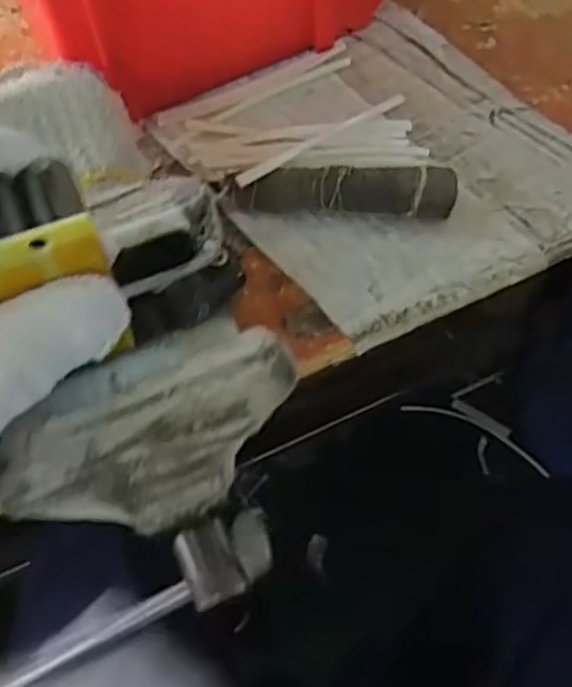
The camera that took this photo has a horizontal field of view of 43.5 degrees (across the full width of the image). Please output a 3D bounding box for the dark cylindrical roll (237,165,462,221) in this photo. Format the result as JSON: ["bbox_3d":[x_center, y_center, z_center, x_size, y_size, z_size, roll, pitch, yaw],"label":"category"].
[{"bbox_3d":[0.034,-0.084,0.408,0.119,0.030,0.022,4,62,3],"label":"dark cylindrical roll"}]

